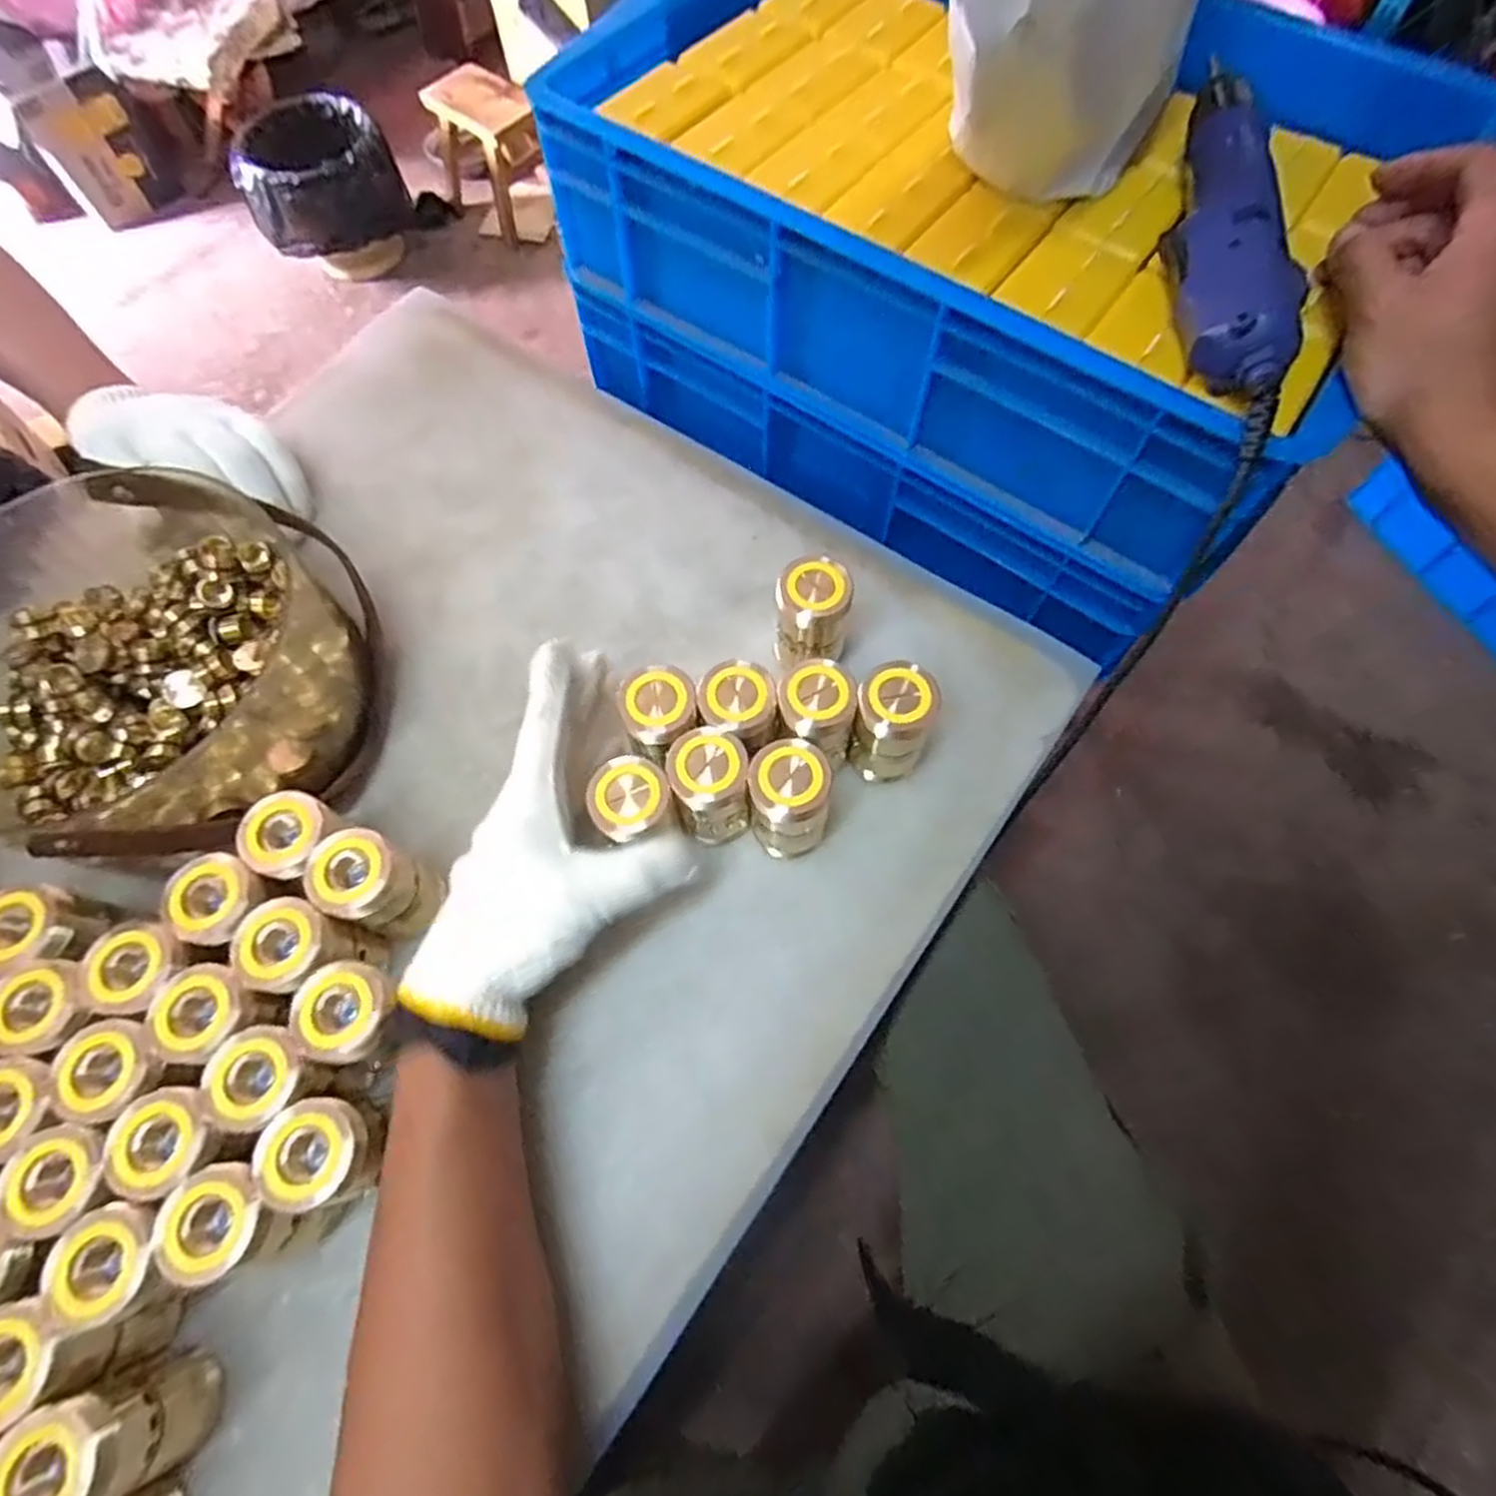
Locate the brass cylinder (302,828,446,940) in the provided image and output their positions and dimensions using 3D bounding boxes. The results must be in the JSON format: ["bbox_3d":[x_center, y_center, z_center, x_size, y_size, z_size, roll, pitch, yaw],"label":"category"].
[{"bbox_3d":[-0.185,0.067,0.375,0.036,0.056,0.041,30,71,12],"label":"brass cylinder"}]

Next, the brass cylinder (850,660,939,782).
[{"bbox_3d":[0.076,-0.011,0.417,0.038,0.081,0.035,13,68,6],"label":"brass cylinder"}]

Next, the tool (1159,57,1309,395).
[{"bbox_3d":[0.232,-0.258,0.369,0.047,0.031,0.224,11,68,5],"label":"tool"}]

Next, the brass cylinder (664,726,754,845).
[{"bbox_3d":[-0.020,0.020,0.403,0.039,0.076,0.040,0,68,0],"label":"brass cylinder"}]

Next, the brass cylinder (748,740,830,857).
[{"bbox_3d":[0.021,0.029,0.397,0.038,0.079,0.038,0,68,0],"label":"brass cylinder"}]

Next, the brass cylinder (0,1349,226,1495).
[{"bbox_3d":[-0.245,0.265,0.295,0.040,0.064,0.037,0,68,0],"label":"brass cylinder"}]

